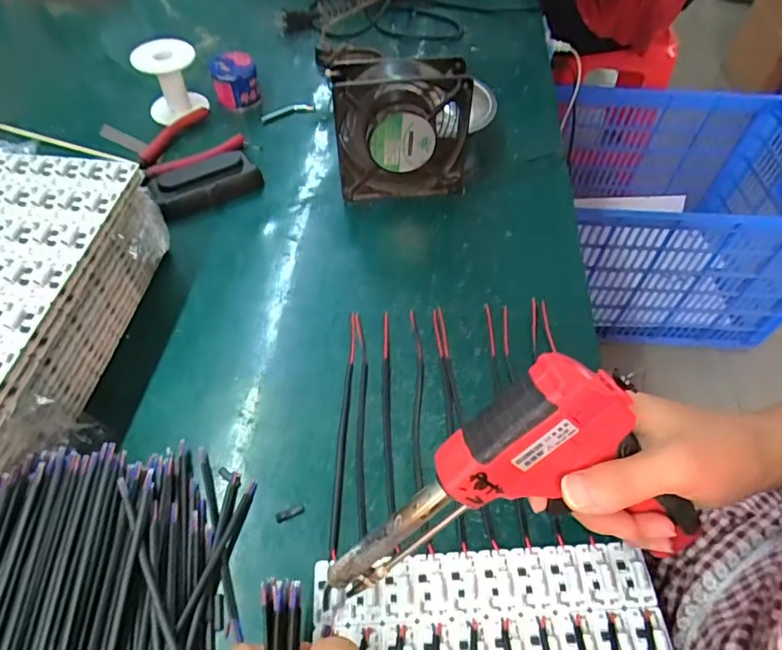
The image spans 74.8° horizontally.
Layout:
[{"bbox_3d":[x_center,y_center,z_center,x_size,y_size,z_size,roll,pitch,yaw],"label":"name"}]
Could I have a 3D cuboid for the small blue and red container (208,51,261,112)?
[{"bbox_3d":[-0.178,-0.278,0.589,0.050,0.053,0.044,-16,55,-12],"label":"small blue and red container"}]

